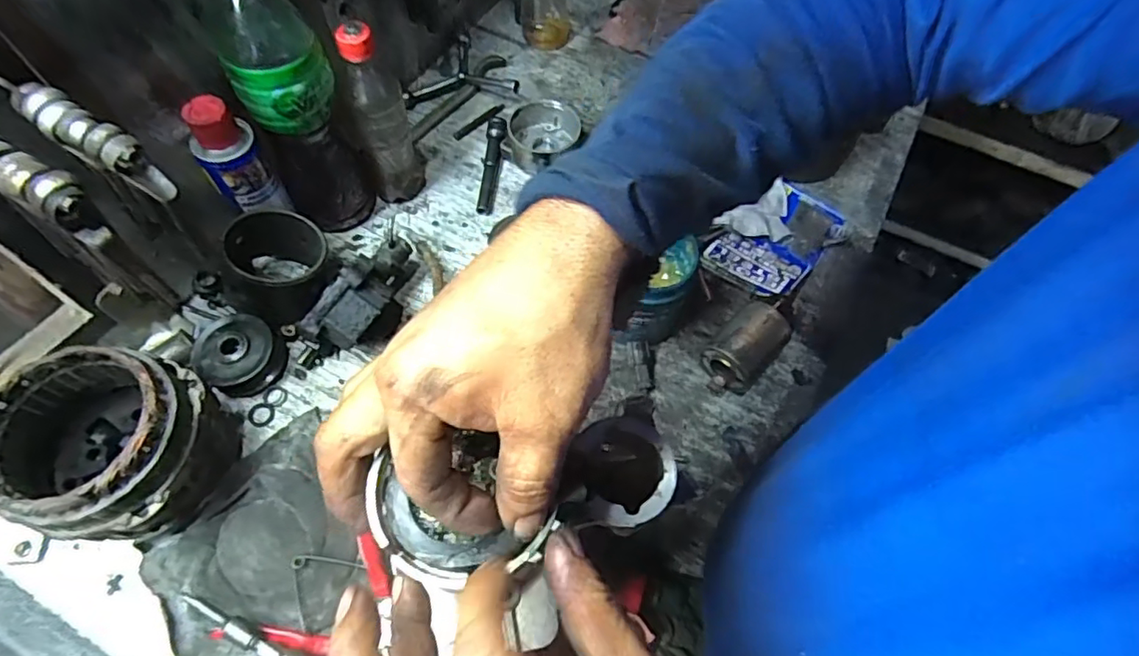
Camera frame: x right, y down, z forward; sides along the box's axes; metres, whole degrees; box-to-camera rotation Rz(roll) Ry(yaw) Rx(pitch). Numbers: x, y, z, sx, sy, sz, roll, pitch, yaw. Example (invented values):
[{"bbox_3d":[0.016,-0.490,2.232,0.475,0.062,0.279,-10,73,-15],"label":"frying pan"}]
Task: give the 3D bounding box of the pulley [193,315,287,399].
[{"bbox_3d":[-0.299,0.025,0.532,0.062,0.040,0.065,7,61,0],"label":"pulley"}]

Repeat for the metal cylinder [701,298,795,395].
[{"bbox_3d":[0.168,0.016,0.552,0.050,0.057,0.091,40,66,18],"label":"metal cylinder"}]

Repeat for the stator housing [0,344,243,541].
[{"bbox_3d":[-0.341,0.094,0.450,0.131,0.125,0.128,8,61,1],"label":"stator housing"}]

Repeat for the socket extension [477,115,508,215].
[{"bbox_3d":[-0.087,-0.184,0.663,0.022,0.026,0.123,4,61,-1],"label":"socket extension"}]

